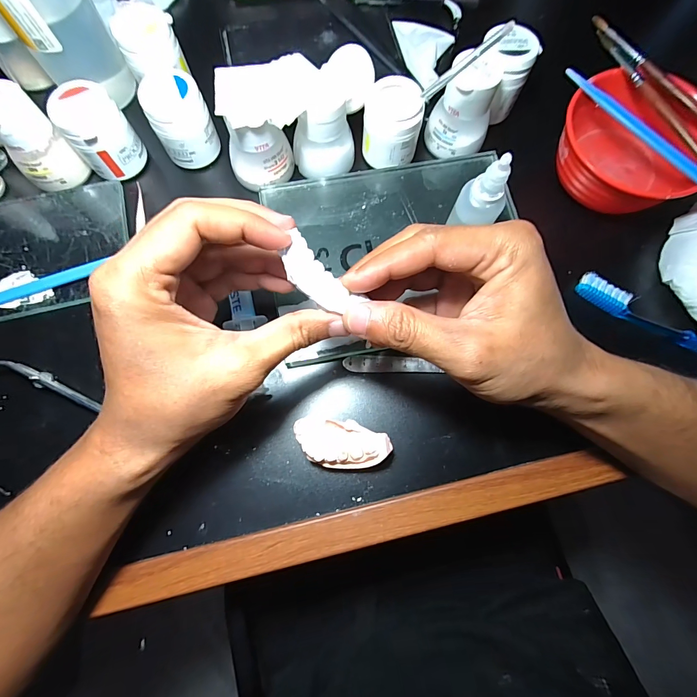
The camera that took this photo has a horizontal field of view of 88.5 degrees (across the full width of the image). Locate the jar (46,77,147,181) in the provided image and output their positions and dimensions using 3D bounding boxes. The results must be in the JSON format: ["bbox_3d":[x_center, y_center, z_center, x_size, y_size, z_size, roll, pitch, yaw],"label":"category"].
[{"bbox_3d":[-0.190,-0.167,0.272,0.042,0.048,0.040,0,77,-2],"label":"jar"}]

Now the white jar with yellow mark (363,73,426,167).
[{"bbox_3d":[0.034,-0.176,0.279,0.043,0.045,0.041,0,77,-2],"label":"white jar with yellow mark"}]

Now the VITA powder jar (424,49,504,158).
[{"bbox_3d":[0.091,-0.190,0.278,0.049,0.053,0.048,22,77,3],"label":"VITA powder jar"}]

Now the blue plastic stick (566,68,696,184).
[{"bbox_3d":[0.207,-0.154,0.251,0.010,0.006,0.135,-37,81,-10],"label":"blue plastic stick"}]

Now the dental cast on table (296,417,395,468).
[{"bbox_3d":[-0.004,0.063,0.237,0.060,0.025,0.030,6,77,-1],"label":"dental cast on table"}]

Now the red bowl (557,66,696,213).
[{"bbox_3d":[0.212,-0.152,0.272,0.088,0.045,0.106,-43,82,-11],"label":"red bowl"}]

